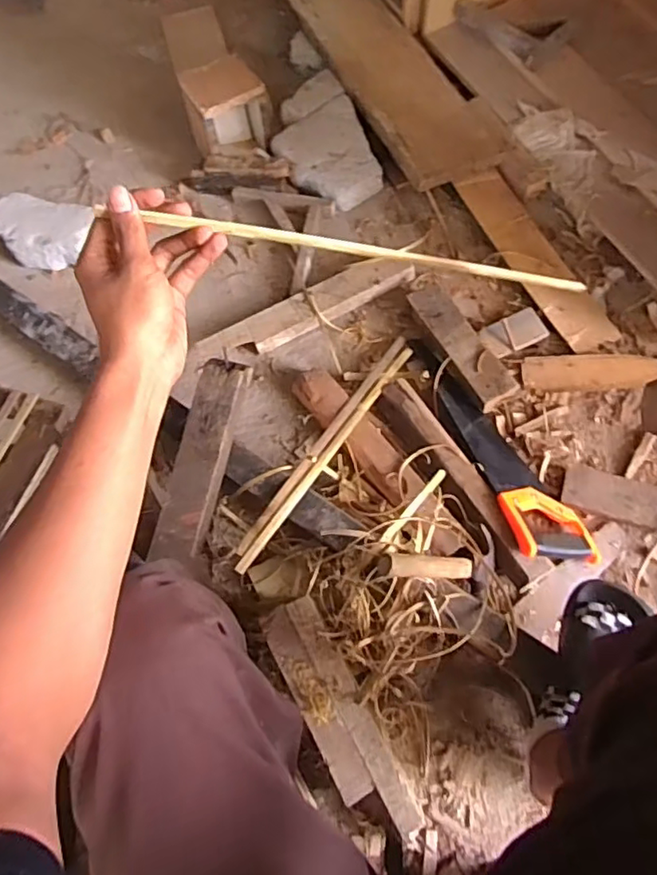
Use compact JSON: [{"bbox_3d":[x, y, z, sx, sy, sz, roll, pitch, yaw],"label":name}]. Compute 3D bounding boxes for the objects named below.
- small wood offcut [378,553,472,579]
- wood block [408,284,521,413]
[{"bbox_3d":[0.132,0.171,0.788,0.033,0.176,0.028,-24,64,38],"label":"small wood offcut"},{"bbox_3d":[0.220,-0.162,0.992,0.072,0.028,0.246,-30,69,-9],"label":"wood block"}]

